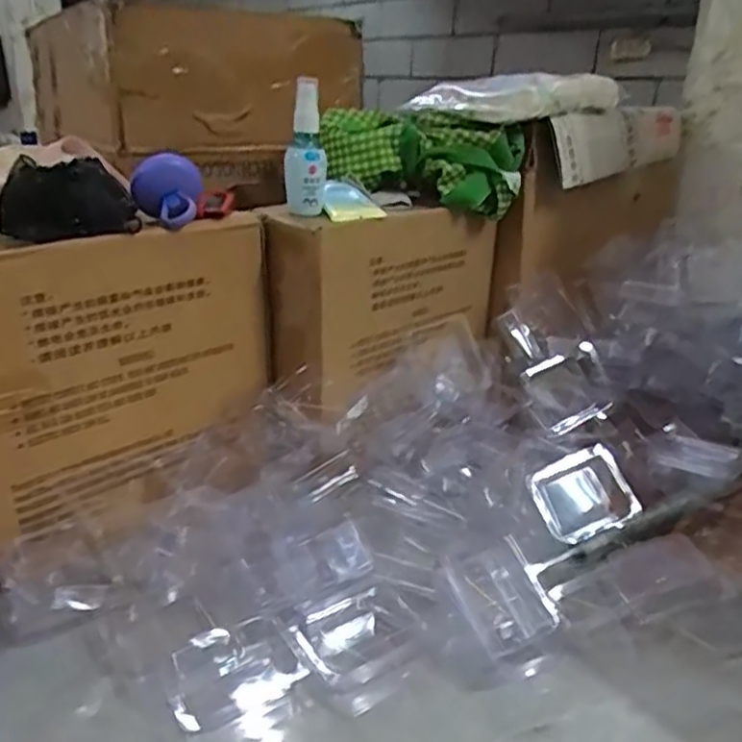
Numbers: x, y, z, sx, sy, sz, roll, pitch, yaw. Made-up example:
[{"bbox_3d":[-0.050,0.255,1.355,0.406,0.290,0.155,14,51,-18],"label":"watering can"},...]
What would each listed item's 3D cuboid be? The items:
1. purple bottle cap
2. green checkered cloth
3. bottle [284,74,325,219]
[{"bbox_3d":[-0.171,-0.153,0.567,0.054,0.056,0.053,-3,23,-14],"label":"purple bottle cap"},{"bbox_3d":[0.055,-0.226,0.725,0.207,0.088,0.072,9,23,15],"label":"green checkered cloth"},{"bbox_3d":[-0.060,-0.202,0.617,0.036,0.116,0.031,0,22,-5],"label":"bottle"}]

